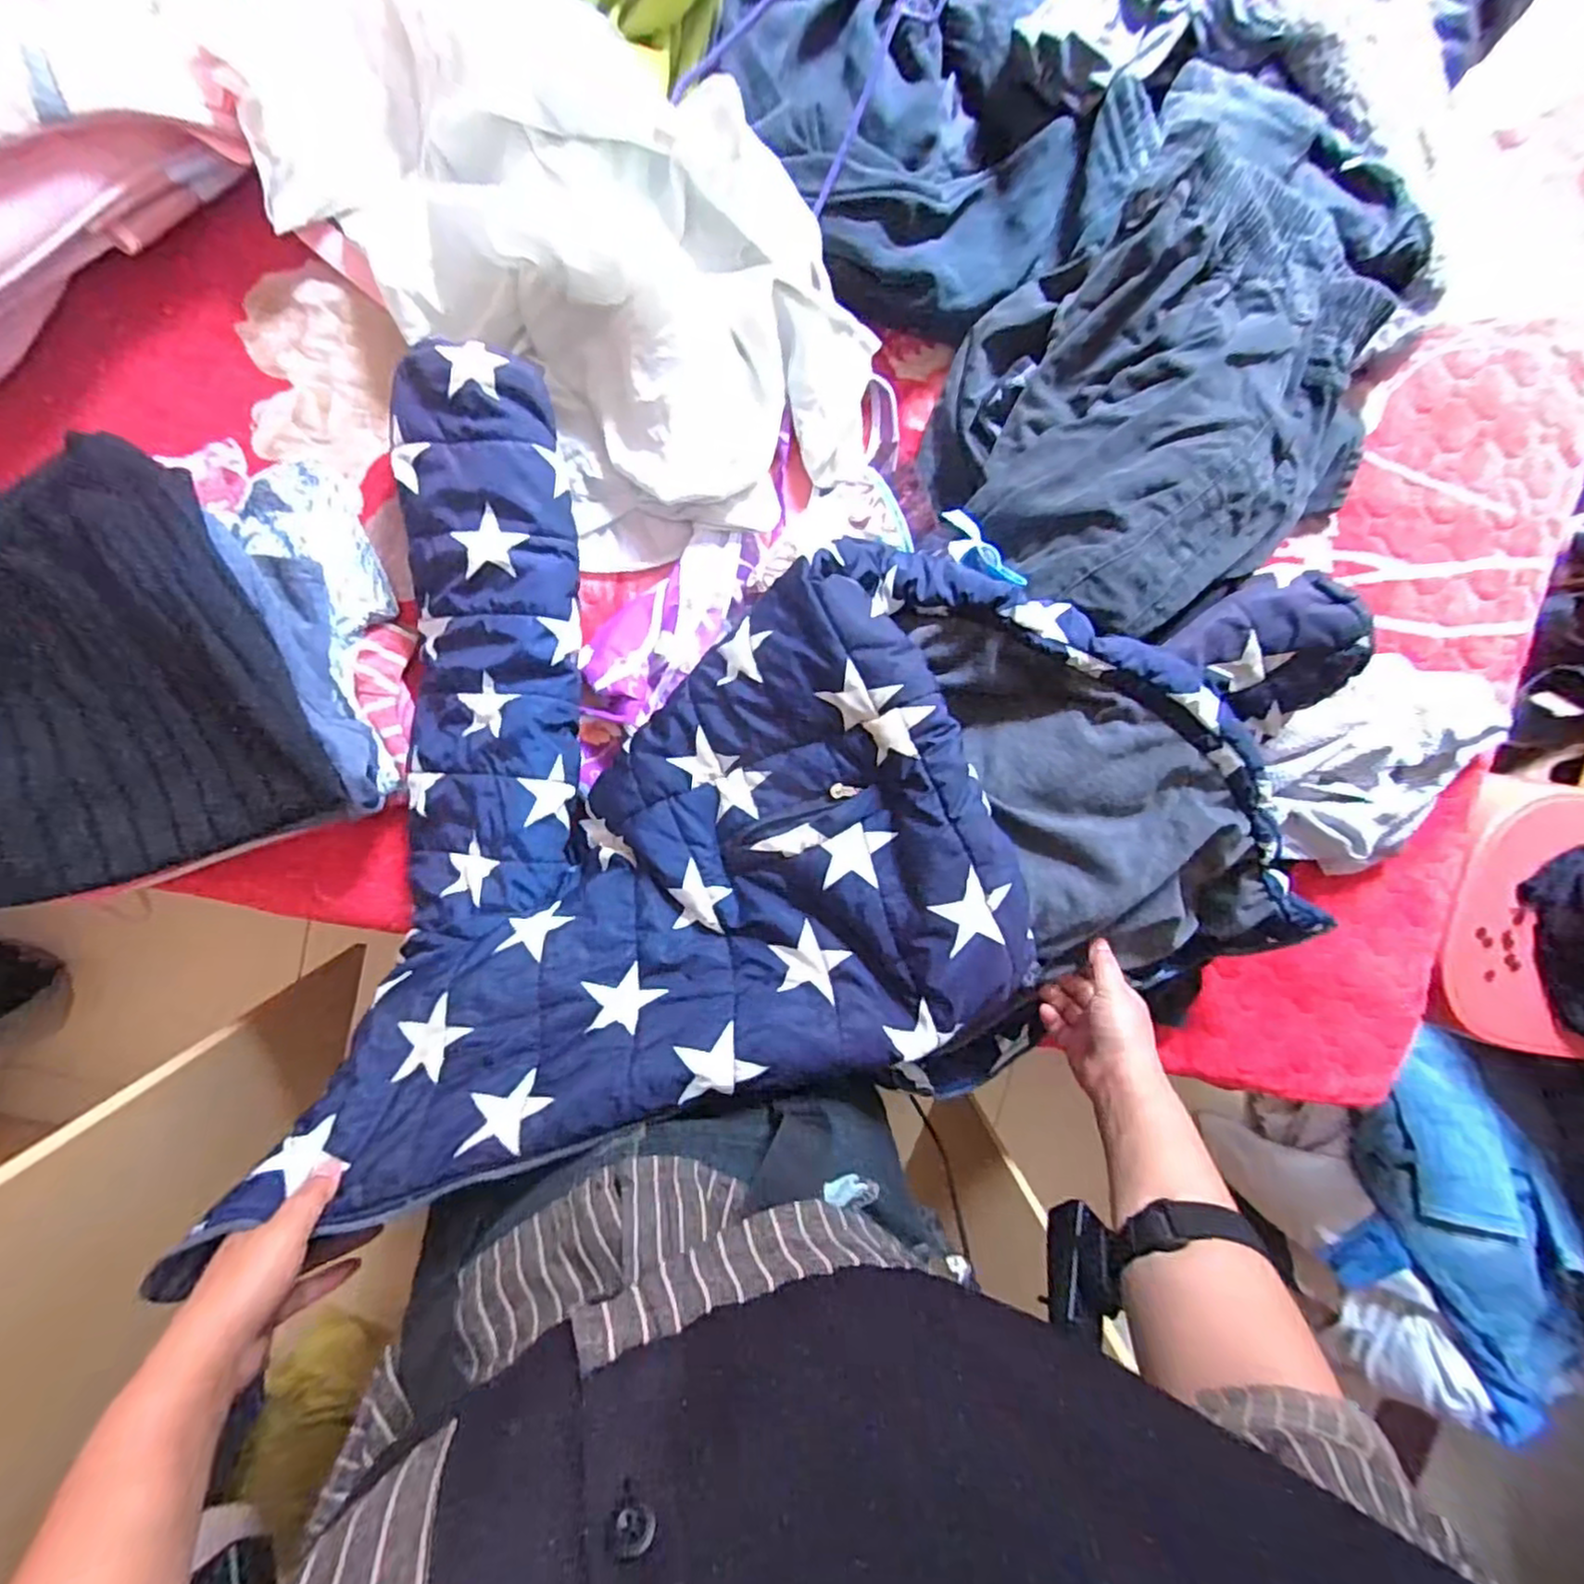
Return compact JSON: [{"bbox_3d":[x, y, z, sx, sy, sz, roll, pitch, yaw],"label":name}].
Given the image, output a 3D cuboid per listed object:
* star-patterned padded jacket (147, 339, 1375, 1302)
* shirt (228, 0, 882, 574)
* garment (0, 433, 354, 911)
[{"bbox_3d":[0.048,0.029,0.524,0.769,0.194,0.513,13,96,-6],"label":"star-patterned padded jacket"},{"bbox_3d":[-0.180,-0.426,0.558,0.297,0.099,0.522,-42,98,2],"label":"shirt"},{"bbox_3d":[-0.605,-0.061,0.558,0.416,0.036,0.308,-21,99,-1],"label":"garment"}]

